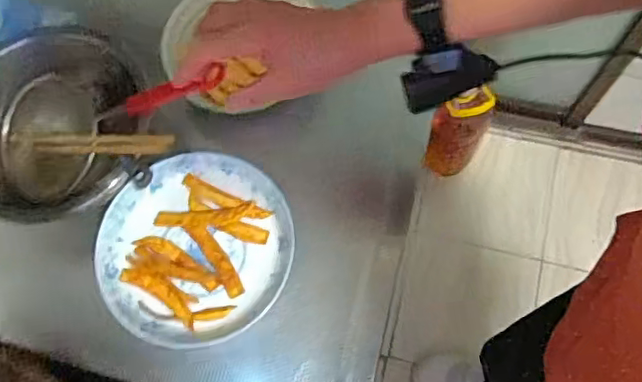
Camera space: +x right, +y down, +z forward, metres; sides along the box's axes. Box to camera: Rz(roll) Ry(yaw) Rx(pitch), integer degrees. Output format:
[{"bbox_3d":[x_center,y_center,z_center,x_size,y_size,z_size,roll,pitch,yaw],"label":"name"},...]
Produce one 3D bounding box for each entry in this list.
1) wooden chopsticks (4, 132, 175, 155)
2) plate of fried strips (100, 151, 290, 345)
[{"bbox_3d":[-0.237,-0.049,0.600,0.226,0.013,0.026,4,69,30],"label":"wooden chopsticks"},{"bbox_3d":[-0.128,0.057,0.604,0.193,0.026,0.185,-1,70,2],"label":"plate of fried strips"}]

